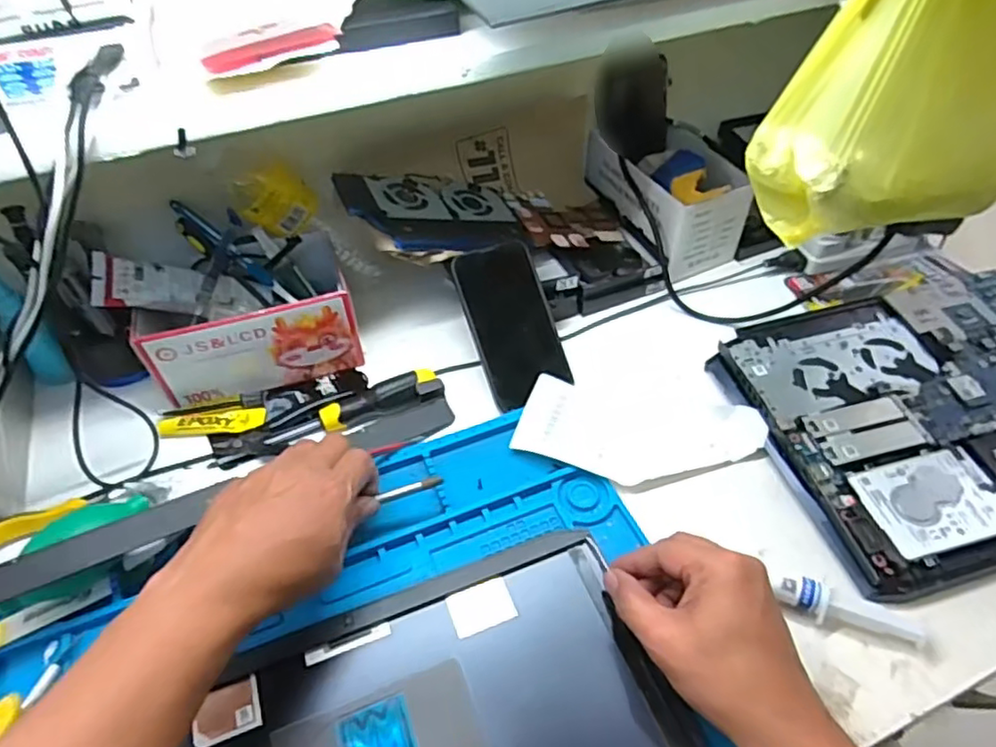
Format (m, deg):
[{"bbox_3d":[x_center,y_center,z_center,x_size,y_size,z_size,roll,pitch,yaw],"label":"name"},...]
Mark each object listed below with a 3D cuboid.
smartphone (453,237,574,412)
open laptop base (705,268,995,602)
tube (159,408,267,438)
[{"bbox_3d":[0.013,-0.046,0.572,0.075,0.008,0.143,-18,86,-12],"label":"smartphone"},{"bbox_3d":[0.405,0.018,0.532,0.375,0.029,0.258,-13,49,-9],"label":"open laptop base"},{"bbox_3d":[-0.252,0.042,0.559,0.085,0.016,0.023,-8,48,-5],"label":"tube"}]

